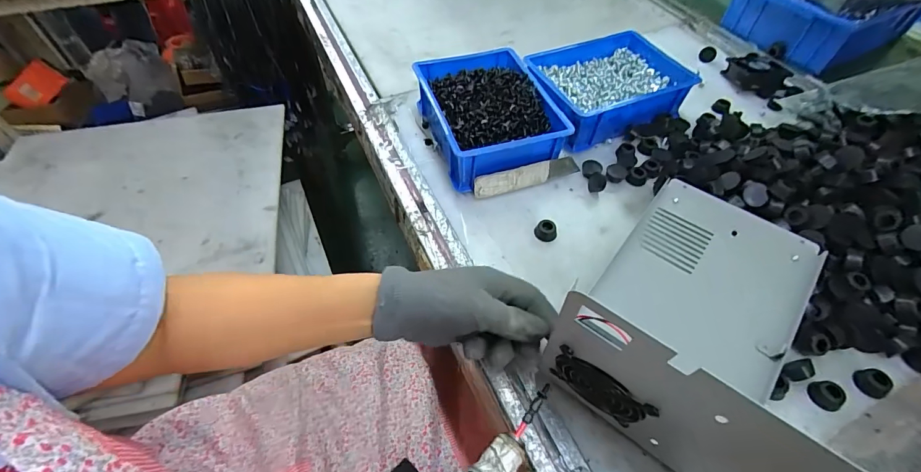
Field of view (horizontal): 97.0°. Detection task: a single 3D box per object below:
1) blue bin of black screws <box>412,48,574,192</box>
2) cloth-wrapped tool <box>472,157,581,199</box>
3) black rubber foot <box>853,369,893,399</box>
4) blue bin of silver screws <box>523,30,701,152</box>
[{"bbox_3d":[0.034,-0.155,0.525,0.145,0.070,0.188,-14,55,-11],"label":"blue bin of black screws"},{"bbox_3d":[0.080,-0.071,0.489,0.133,0.027,0.005,-15,28,-13],"label":"cloth-wrapped tool"},{"bbox_3d":[0.357,0.126,0.352,0.019,0.014,0.022,-22,57,-17],"label":"black rubber foot"},{"bbox_3d":[0.200,-0.208,0.567,0.208,0.056,0.152,-18,55,-14],"label":"blue bin of silver screws"}]

